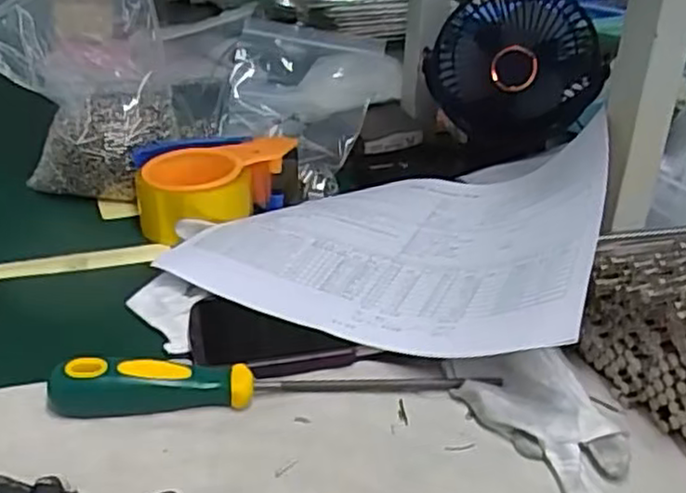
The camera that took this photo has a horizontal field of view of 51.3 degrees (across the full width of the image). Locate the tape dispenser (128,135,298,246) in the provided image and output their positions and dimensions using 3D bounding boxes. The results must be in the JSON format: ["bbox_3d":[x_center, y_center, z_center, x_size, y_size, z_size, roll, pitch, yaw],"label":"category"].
[{"bbox_3d":[-0.103,-0.045,0.598,0.132,0.063,0.090,-5,30,-15],"label":"tape dispenser"}]

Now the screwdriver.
[{"bbox_3d":[-0.036,0.074,0.400,0.244,0.026,0.024,-1,29,-7],"label":"screwdriver"}]

